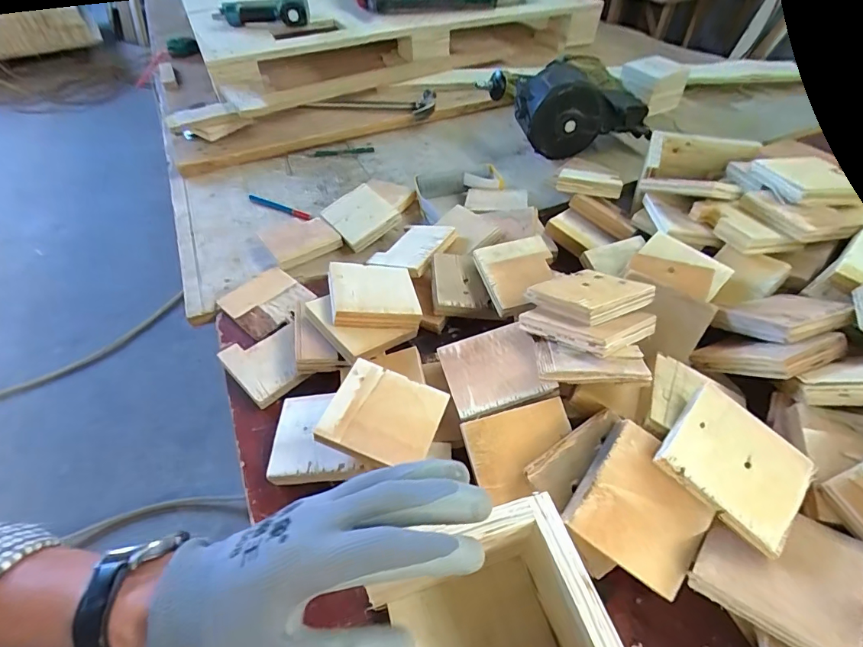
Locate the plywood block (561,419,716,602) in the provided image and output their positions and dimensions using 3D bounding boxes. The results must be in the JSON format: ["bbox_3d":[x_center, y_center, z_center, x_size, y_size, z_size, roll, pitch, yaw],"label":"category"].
[{"bbox_3d":[0.154,0.133,0.324,0.086,0.014,0.088,34,79,6],"label":"plywood block"}]

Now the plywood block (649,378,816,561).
[{"bbox_3d":[0.222,0.101,0.322,0.090,0.009,0.085,42,62,16],"label":"plywood block"}]

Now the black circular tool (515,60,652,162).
[{"bbox_3d":[0.260,-0.373,0.763,0.222,0.116,0.103,-13,50,-11],"label":"black circular tool"}]

